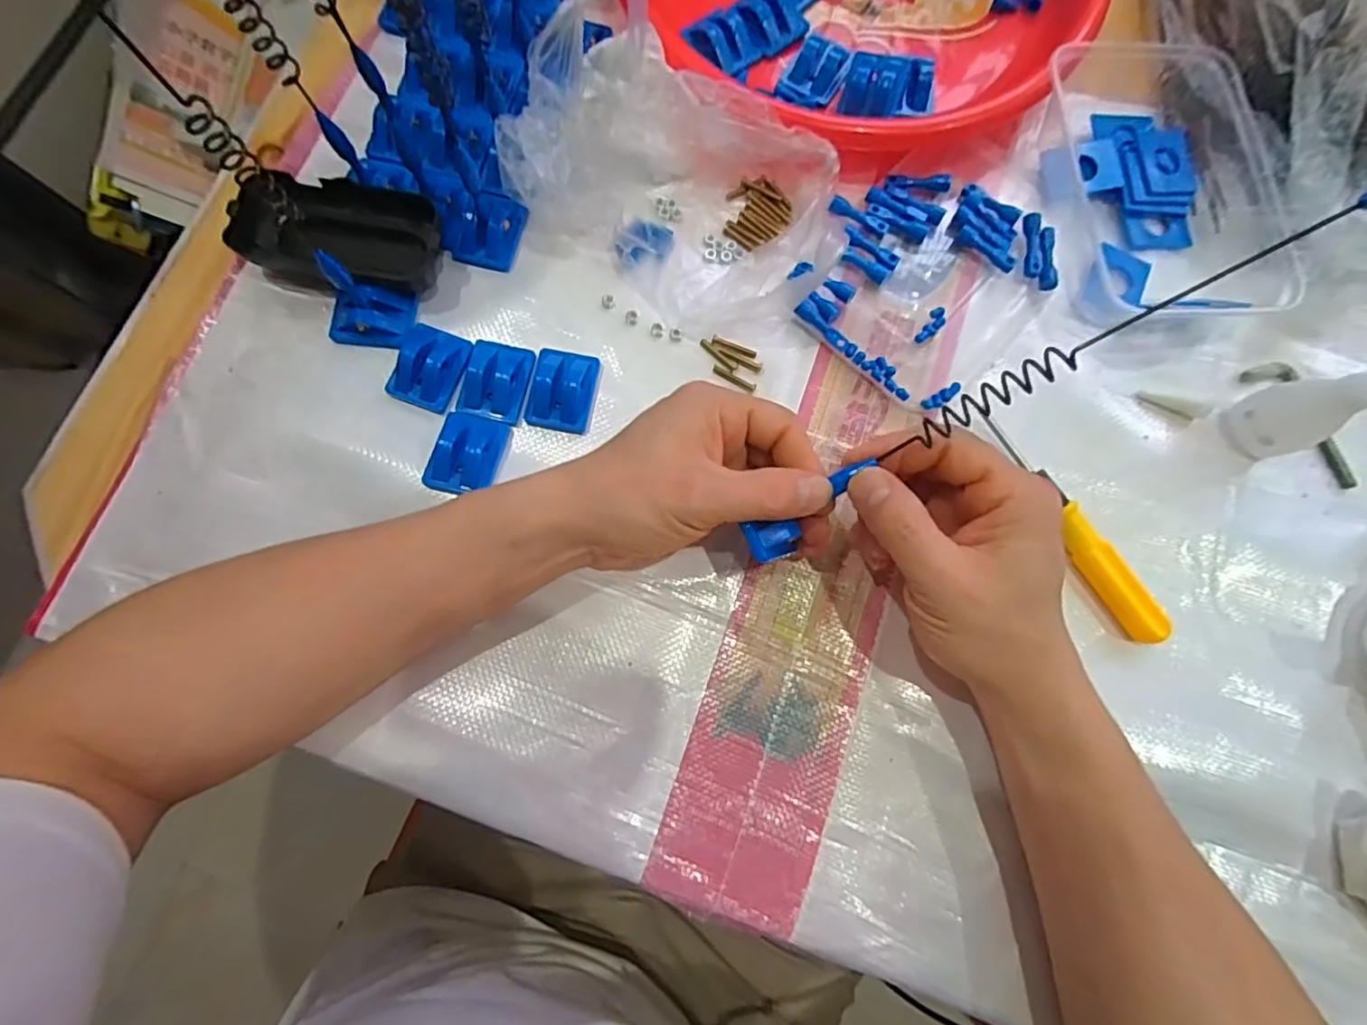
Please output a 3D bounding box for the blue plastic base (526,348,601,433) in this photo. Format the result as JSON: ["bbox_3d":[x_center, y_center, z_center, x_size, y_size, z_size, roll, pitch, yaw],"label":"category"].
[{"bbox_3d":[-0.066,-0.068,0.323,0.033,0.013,0.044,12,78,2],"label":"blue plastic base"}]

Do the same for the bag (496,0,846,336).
[{"bbox_3d":[0.001,-0.184,0.315,0.180,0.078,0.120,35,80,6],"label":"bag"}]

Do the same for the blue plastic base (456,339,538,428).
[{"bbox_3d":[-0.102,-0.072,0.323,0.035,0.012,0.043,14,78,2],"label":"blue plastic base"}]

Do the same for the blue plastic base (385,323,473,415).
[{"bbox_3d":[-0.138,-0.080,0.321,0.037,0.013,0.043,20,78,3],"label":"blue plastic base"}]

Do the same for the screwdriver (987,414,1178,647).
[{"bbox_3d":[0.202,0.008,0.311,0.016,0.020,0.134,-31,80,-7],"label":"screwdriver"}]

